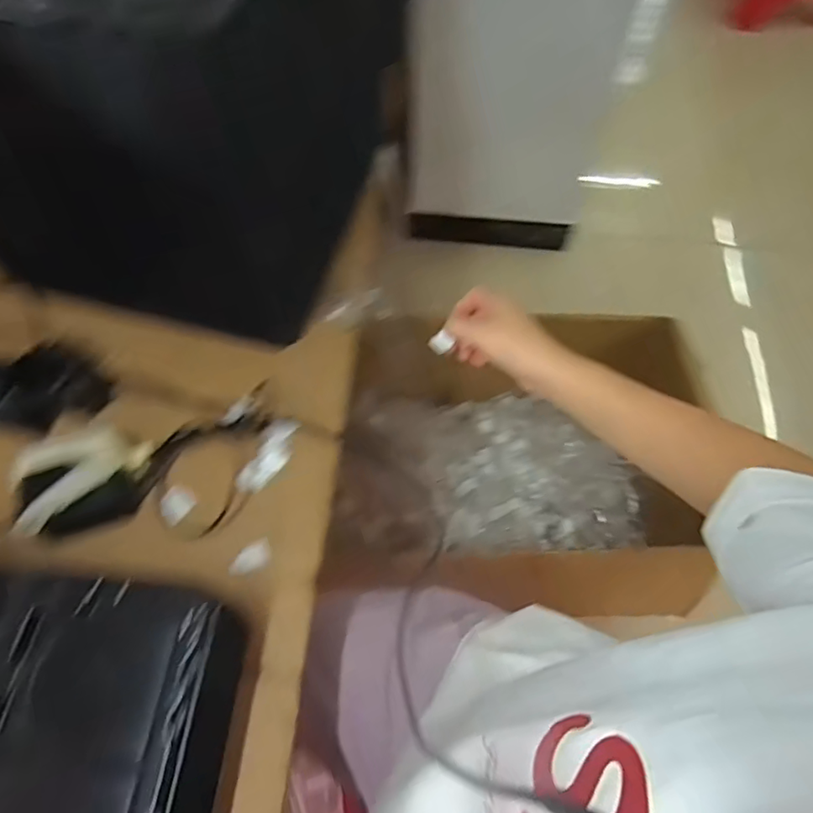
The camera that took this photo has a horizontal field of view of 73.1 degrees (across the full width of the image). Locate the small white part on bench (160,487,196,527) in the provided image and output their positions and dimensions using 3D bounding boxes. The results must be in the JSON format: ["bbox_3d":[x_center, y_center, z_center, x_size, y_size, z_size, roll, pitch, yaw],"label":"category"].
[{"bbox_3d":[-0.203,0.086,0.483,0.031,0.009,0.029,0,60,-1],"label":"small white part on bench"}]

